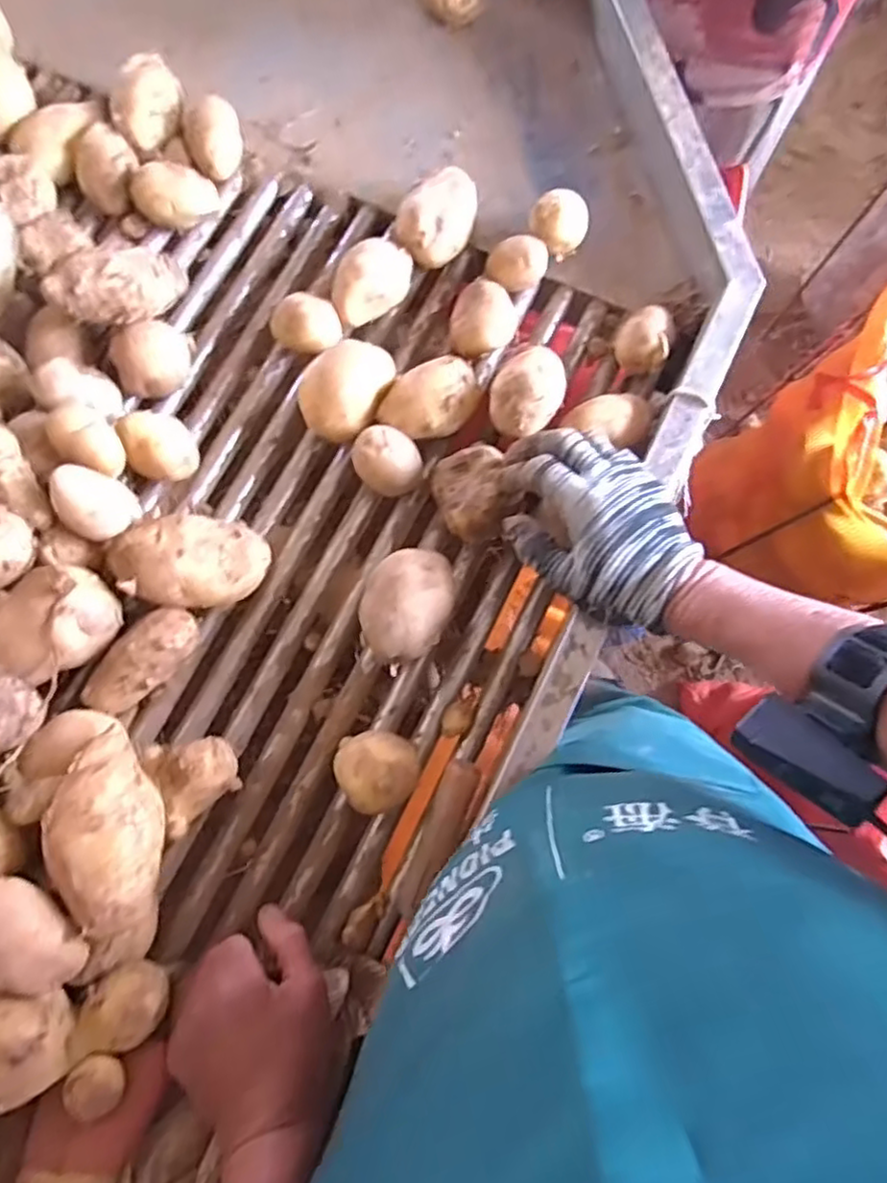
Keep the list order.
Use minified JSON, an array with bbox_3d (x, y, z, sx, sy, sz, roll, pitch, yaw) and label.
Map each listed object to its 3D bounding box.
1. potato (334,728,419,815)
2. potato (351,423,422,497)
[{"bbox_3d":[-0.043,0.120,0.463,0.050,0.045,0.052,0,80,1],"label":"potato"},{"bbox_3d":[-0.041,-0.095,0.513,0.046,0.050,0.045,0,80,1],"label":"potato"}]

